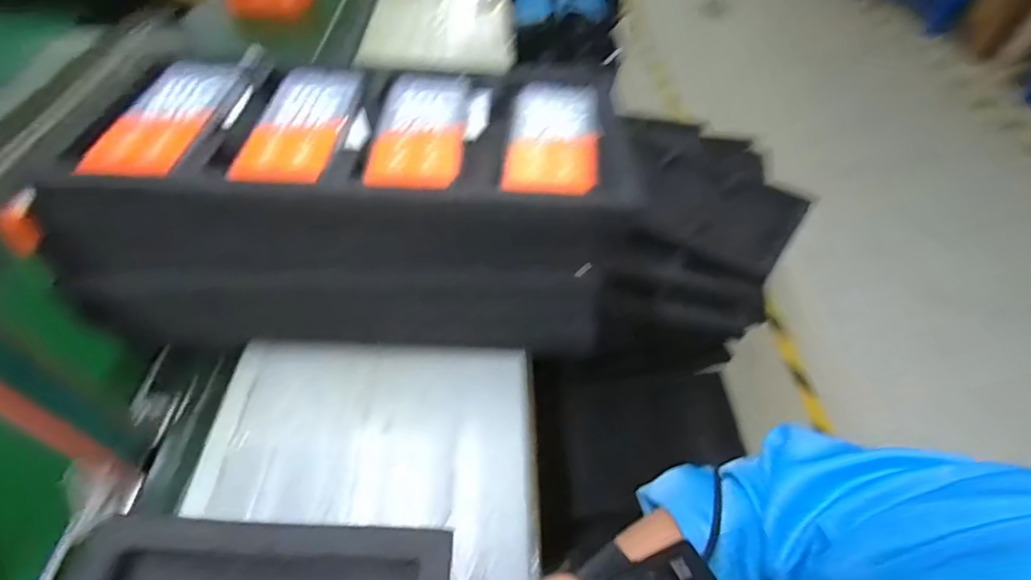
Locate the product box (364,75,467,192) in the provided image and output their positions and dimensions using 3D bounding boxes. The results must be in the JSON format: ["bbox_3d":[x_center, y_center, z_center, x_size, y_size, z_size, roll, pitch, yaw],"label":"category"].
[{"bbox_3d":[-0.089,-0.153,0.475,0.081,0.014,0.178,-2,50,2],"label":"product box"}]

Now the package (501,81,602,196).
[{"bbox_3d":[0.038,-0.156,0.483,0.084,0.021,0.180,1,51,5],"label":"package"}]

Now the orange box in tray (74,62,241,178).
[{"bbox_3d":[-0.320,-0.161,0.462,0.071,0.017,0.173,-3,50,2],"label":"orange box in tray"}]

